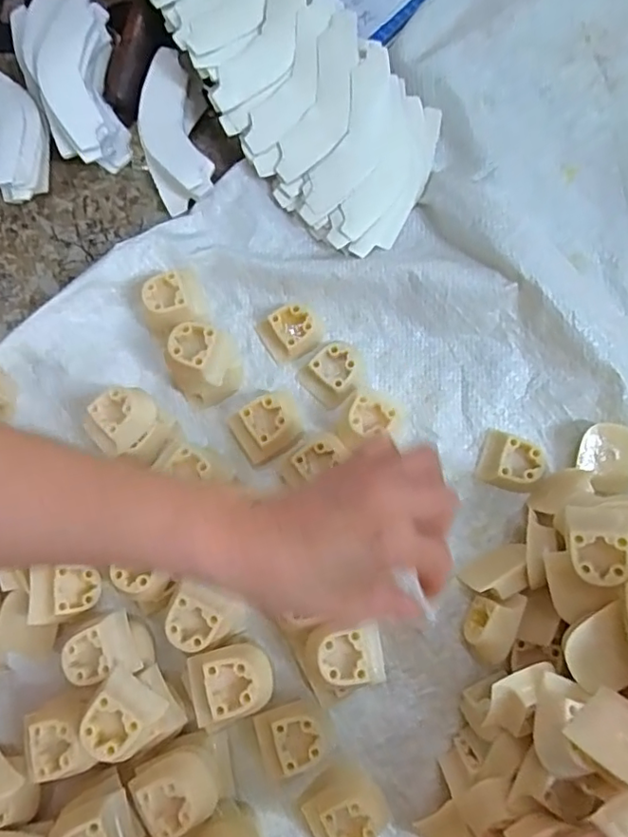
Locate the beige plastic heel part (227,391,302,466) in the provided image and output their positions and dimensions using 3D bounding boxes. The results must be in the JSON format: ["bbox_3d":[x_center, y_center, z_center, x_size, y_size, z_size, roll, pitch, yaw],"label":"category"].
[{"bbox_3d":[-0.031,0.007,0.390,0.047,0.030,0.038,-26,81,-3],"label":"beige plastic heel part"}]

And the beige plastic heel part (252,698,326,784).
[{"bbox_3d":[-0.015,0.200,0.352,0.044,0.029,0.039,-21,80,-2],"label":"beige plastic heel part"}]

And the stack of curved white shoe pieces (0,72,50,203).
[{"bbox_3d":[-0.241,-0.230,0.445,0.053,0.030,0.123,-26,81,-3],"label":"stack of curved white shoe pieces"}]

